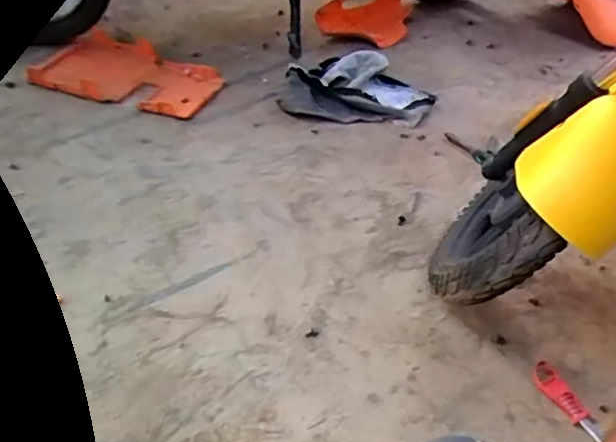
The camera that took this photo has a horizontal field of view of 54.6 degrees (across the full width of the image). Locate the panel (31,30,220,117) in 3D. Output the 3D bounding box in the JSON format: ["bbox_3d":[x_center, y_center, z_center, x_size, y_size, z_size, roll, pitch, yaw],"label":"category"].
[{"bbox_3d":[-0.404,-0.341,1.410,0.374,0.053,0.232,18,50,2],"label":"panel"}]

